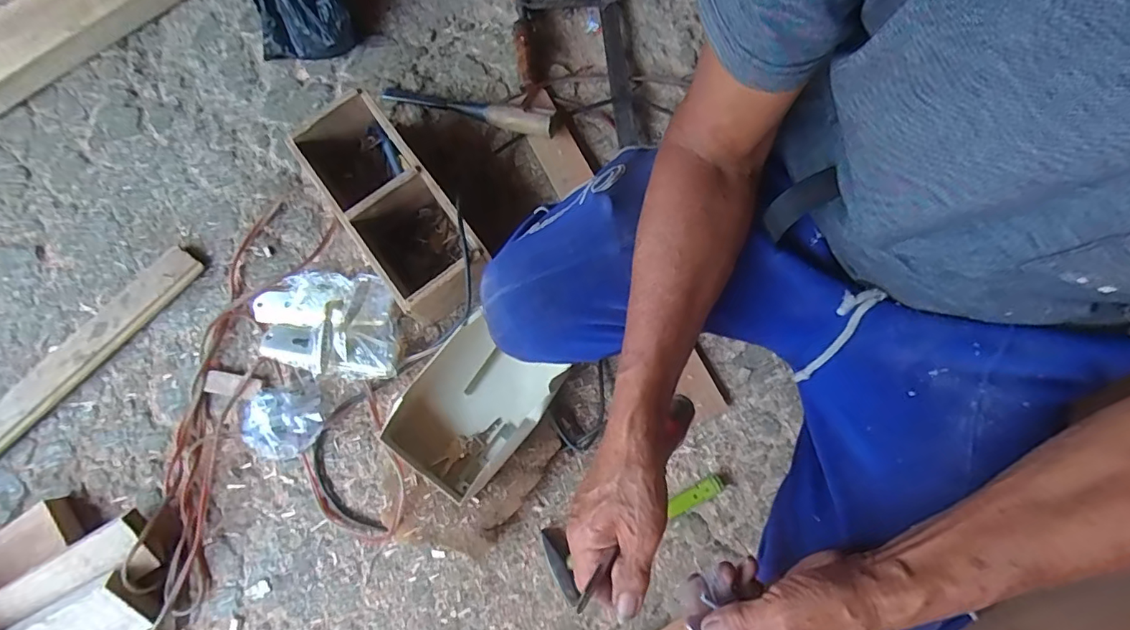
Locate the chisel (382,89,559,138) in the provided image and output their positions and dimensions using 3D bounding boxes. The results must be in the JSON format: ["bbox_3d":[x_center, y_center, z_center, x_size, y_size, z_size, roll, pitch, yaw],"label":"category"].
[{"bbox_3d":[-0.141,-0.309,0.778,0.277,0.038,0.047,17,79,18],"label":"chisel"}]

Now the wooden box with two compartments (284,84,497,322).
[{"bbox_3d":[-0.223,-0.140,0.706,0.130,0.111,0.292,-36,80,-6],"label":"wooden box with two compartments"}]

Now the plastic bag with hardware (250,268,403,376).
[{"bbox_3d":[-0.324,0.010,0.706,0.212,0.053,0.142,3,78,2],"label":"plastic bag with hardware"}]

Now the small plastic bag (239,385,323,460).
[{"bbox_3d":[-0.372,0.142,0.686,0.110,0.038,0.095,-27,79,-4],"label":"small plastic bag"}]

